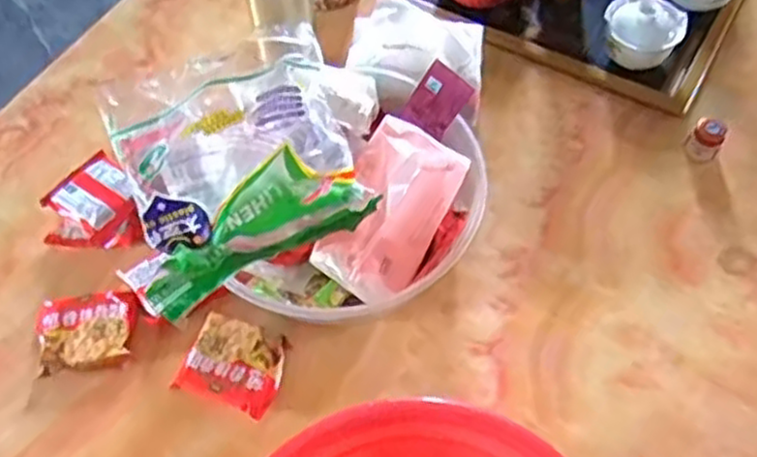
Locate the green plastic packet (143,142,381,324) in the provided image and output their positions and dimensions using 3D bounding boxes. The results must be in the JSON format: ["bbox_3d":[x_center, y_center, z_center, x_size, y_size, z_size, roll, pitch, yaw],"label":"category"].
[{"bbox_3d":[-0.106,-0.003,0.647,0.211,0.066,0.066,-27,61,-13],"label":"green plastic packet"}]

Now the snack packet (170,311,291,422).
[{"bbox_3d":[-0.136,0.130,0.710,0.089,0.026,0.078,17,61,12],"label":"snack packet"}]

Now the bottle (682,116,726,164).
[{"bbox_3d":[0.372,-0.102,0.853,0.036,0.039,0.035,-1,59,2],"label":"bottle"}]

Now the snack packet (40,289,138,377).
[{"bbox_3d":[-0.284,0.100,0.729,0.091,0.021,0.075,-12,59,-5],"label":"snack packet"}]

